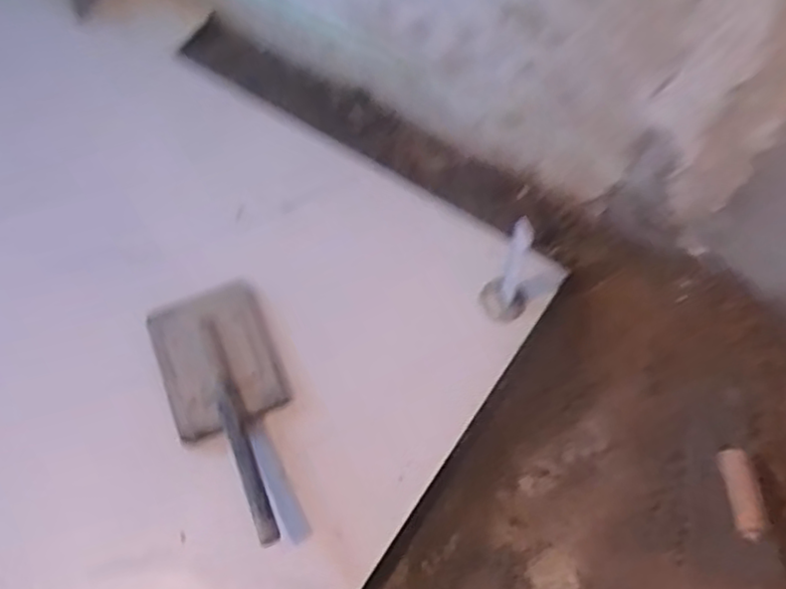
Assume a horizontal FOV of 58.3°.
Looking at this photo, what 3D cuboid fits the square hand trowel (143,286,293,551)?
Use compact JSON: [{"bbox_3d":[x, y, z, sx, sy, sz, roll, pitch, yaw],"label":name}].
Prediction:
[{"bbox_3d":[-0.210,0.150,0.931,0.150,0.047,0.343,-22,69,-7],"label":"square hand trowel"}]

